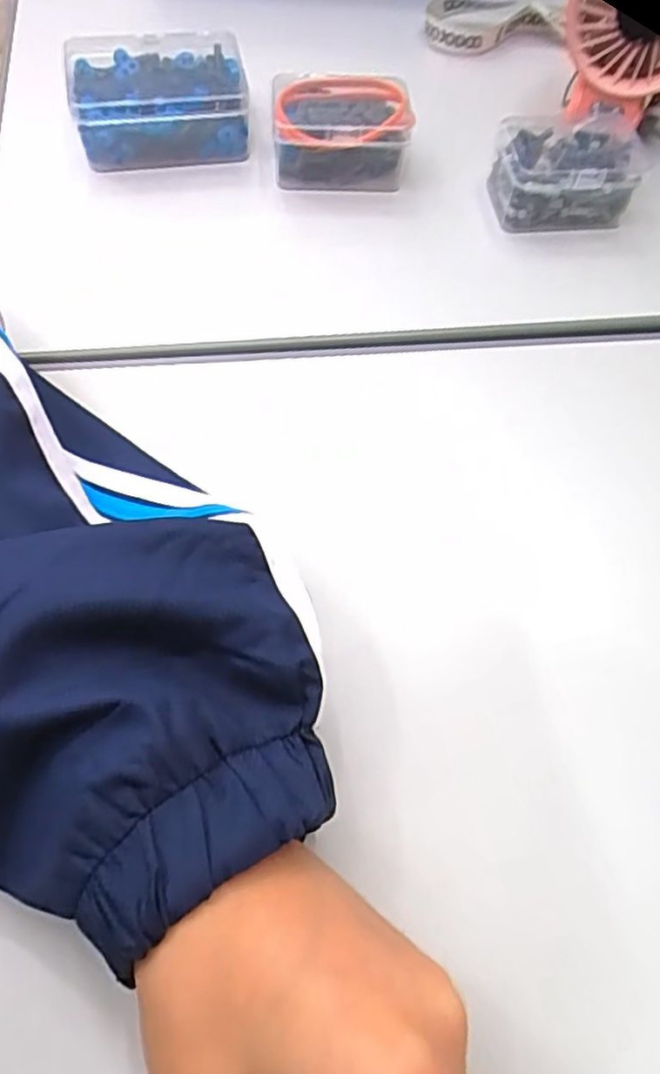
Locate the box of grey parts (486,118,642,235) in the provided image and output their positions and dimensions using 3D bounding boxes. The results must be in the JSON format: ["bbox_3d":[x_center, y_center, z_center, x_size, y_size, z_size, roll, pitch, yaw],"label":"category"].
[{"bbox_3d":[0.127,-0.200,0.356,0.075,0.034,0.054,1,64,-3],"label":"box of grey parts"}]

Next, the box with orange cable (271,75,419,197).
[{"bbox_3d":[0.006,-0.221,0.355,0.075,0.041,0.045,4,65,-3],"label":"box with orange cable"}]

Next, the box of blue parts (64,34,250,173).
[{"bbox_3d":[-0.095,-0.240,0.359,0.094,0.041,0.064,-6,65,-8],"label":"box of blue parts"}]

